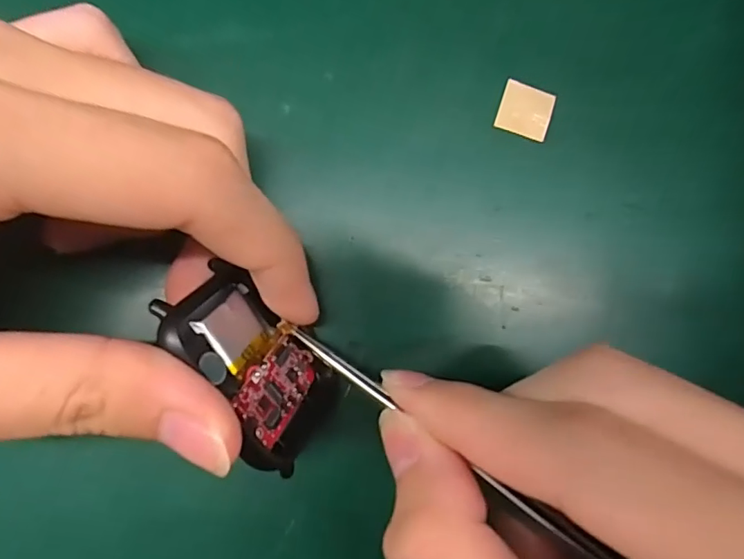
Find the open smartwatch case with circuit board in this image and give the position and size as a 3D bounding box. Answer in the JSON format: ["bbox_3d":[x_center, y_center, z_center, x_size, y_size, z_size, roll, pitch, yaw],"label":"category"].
[{"bbox_3d":[-0.031,0.022,0.129,0.016,0.042,0.046,-28,97,30],"label":"open smartwatch case with circuit board"}]

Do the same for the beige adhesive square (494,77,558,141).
[{"bbox_3d":[0.046,-0.050,0.153,0.015,0.004,0.014,18,84,-4],"label":"beige adhesive square"}]

